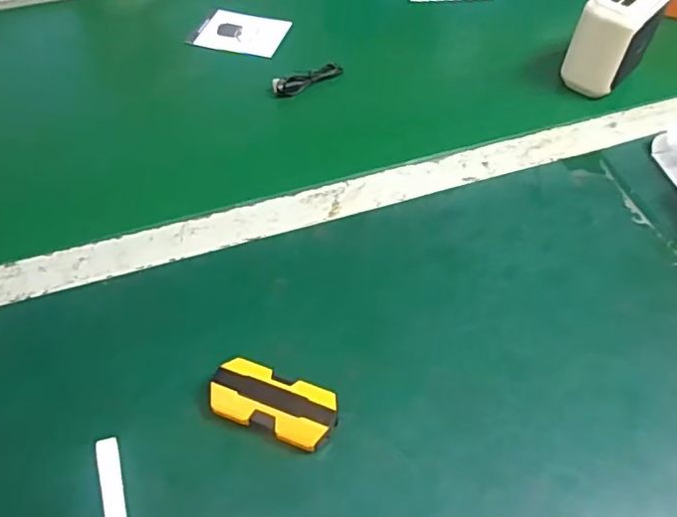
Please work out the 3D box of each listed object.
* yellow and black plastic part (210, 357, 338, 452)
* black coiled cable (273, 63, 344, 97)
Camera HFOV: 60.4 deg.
[{"bbox_3d":[-0.040,0.091,0.365,0.078,0.018,0.039,17,55,12],"label":"yellow and black plastic part"},{"bbox_3d":[-0.030,-0.182,0.585,0.077,0.016,0.013,-29,58,-21],"label":"black coiled cable"}]

